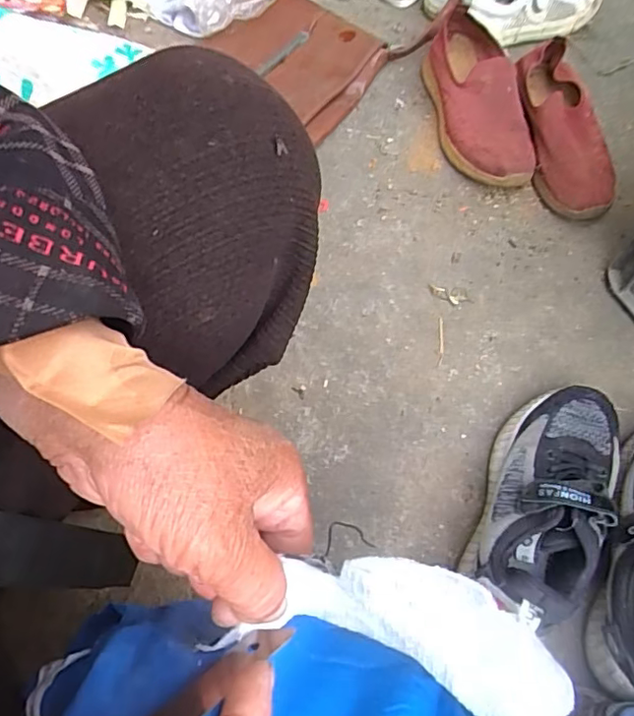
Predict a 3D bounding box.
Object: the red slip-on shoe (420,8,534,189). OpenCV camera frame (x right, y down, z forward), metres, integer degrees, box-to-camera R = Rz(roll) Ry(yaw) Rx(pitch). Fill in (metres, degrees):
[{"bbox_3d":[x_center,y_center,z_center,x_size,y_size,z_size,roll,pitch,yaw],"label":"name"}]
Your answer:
[{"bbox_3d":[0.182,-0.293,0.644,0.087,0.077,0.223,-7,67,0],"label":"red slip-on shoe"}]

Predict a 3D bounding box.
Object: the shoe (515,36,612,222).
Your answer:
[{"bbox_3d":[0.271,-0.244,0.619,0.079,0.074,0.196,-10,67,-2],"label":"shoe"}]

